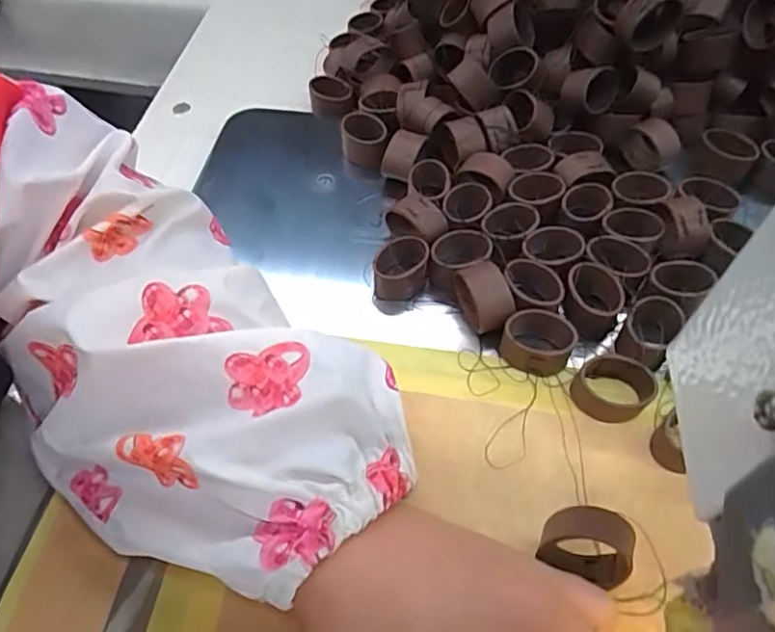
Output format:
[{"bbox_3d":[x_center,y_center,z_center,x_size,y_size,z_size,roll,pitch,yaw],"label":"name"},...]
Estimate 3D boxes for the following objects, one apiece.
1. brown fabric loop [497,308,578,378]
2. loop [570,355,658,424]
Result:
[{"bbox_3d":[0.068,0.012,0.266,0.030,0.019,0.024,22,57,15],"label":"brown fabric loop"},{"bbox_3d":[0.099,0.032,0.254,0.033,0.021,0.021,9,54,6],"label":"loop"}]

